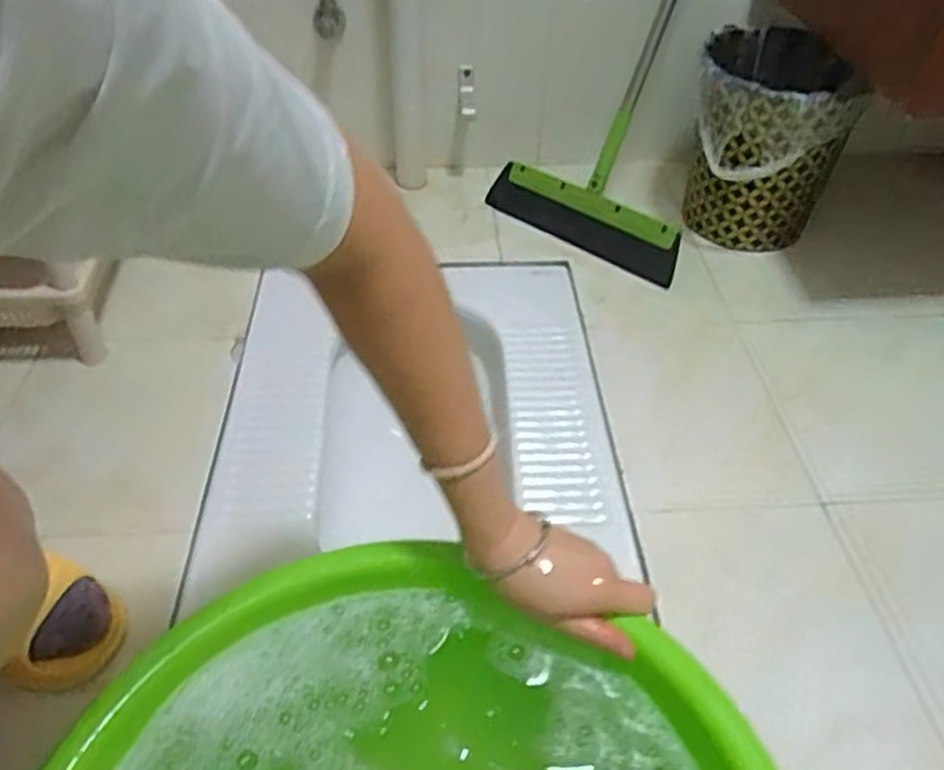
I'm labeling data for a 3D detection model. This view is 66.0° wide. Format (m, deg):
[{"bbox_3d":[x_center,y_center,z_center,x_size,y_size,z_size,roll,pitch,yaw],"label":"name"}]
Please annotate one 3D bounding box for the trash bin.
[{"bbox_3d":[0.420,-0.363,1.063,0.196,0.258,0.253,6,46,10],"label":"trash bin"}]

